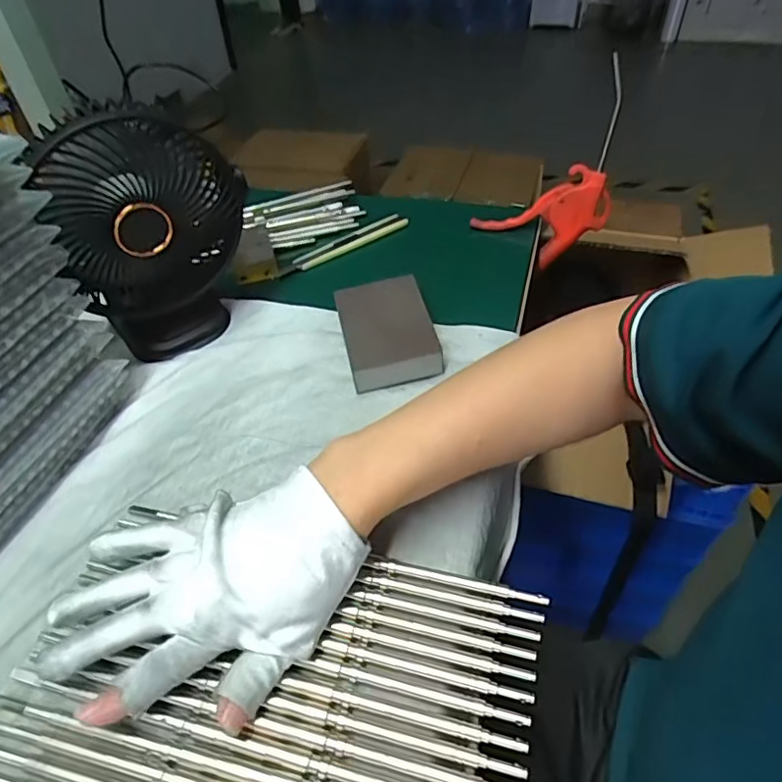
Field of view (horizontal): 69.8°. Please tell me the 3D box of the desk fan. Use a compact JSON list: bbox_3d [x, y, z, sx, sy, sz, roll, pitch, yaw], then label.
[{"bbox_3d":[-0.191,-0.123,0.437,0.108,0.170,0.130,31,56,28],"label":"desk fan"}]

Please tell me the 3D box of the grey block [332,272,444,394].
[{"bbox_3d":[-0.003,-0.048,0.445,0.067,0.030,0.096,-10,47,-6],"label":"grey block"}]

